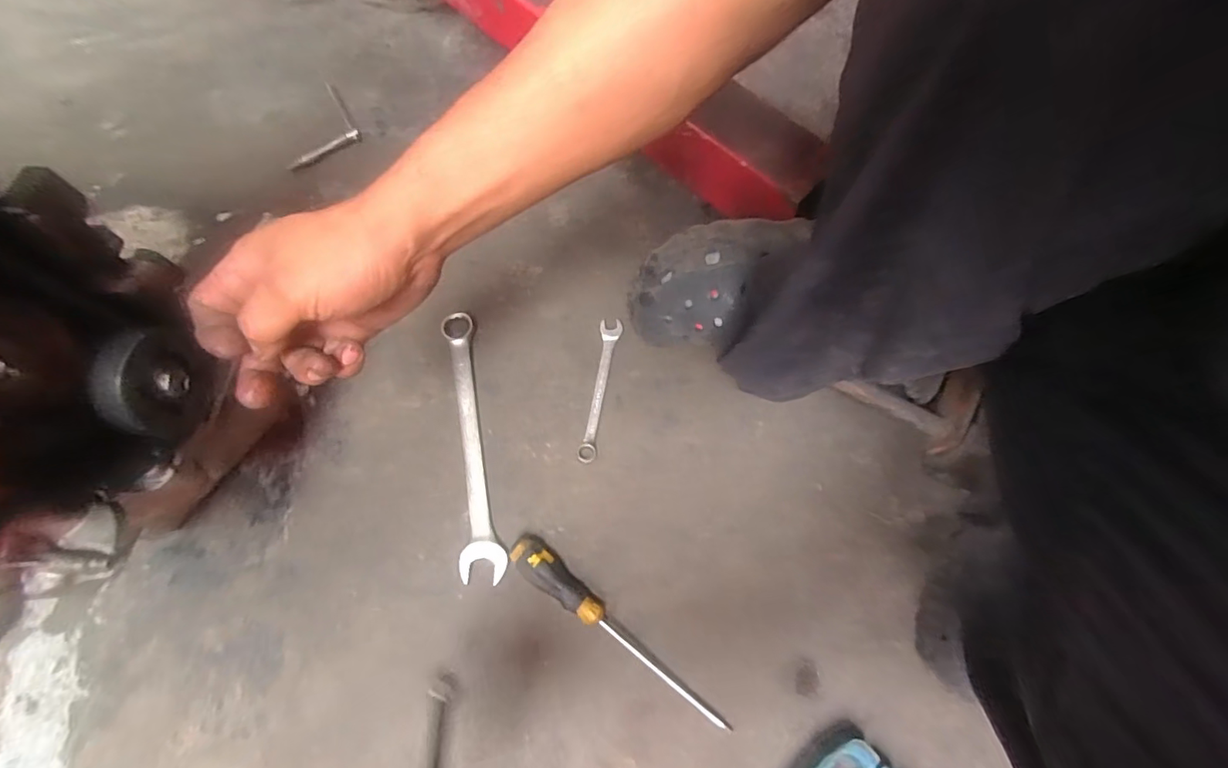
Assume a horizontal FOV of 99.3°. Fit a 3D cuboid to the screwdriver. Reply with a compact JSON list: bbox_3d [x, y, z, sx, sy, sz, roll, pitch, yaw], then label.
[{"bbox_3d":[-0.002,0.228,0.470,0.239,0.031,0.031,41,75,12],"label":"screwdriver"}]

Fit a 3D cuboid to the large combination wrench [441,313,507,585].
[{"bbox_3d":[-0.147,0.054,0.544,0.041,0.019,0.282,-9,72,-4],"label":"large combination wrench"}]

